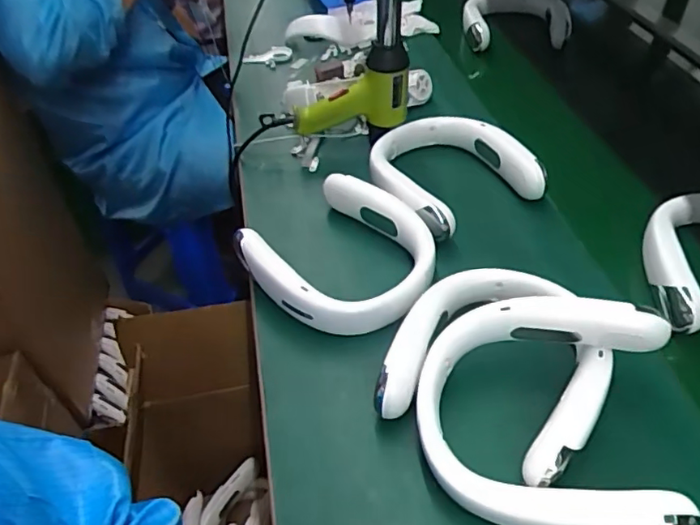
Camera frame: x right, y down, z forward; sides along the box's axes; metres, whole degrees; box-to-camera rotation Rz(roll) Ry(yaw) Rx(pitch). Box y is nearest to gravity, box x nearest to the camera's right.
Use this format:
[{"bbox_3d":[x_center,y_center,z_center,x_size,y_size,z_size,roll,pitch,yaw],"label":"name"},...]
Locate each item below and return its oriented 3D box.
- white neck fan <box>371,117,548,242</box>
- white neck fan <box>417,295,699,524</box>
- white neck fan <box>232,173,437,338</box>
[{"bbox_3d":[0.123,-0.117,0.740,0.193,0.056,0.197,-25,49,-17],"label":"white neck fan"},{"bbox_3d":[0.160,0.122,0.469,0.200,0.052,0.191,0,57,21],"label":"white neck fan"},{"bbox_3d":[-0.008,-0.007,0.639,0.191,0.057,0.204,-35,53,-25],"label":"white neck fan"}]

